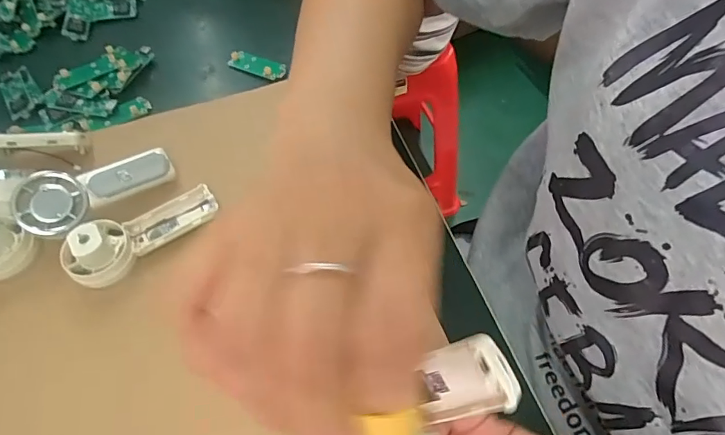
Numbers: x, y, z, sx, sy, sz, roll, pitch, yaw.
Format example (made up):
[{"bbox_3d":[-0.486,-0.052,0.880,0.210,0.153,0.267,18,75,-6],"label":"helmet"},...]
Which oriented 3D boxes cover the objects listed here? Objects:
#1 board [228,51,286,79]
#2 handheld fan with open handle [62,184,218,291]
[{"bbox_3d":[-0.089,-0.129,0.394,0.051,0.006,0.016,22,60,17],"label":"board"},{"bbox_3d":[-0.137,0.005,0.288,0.091,0.022,0.034,-38,62,-20],"label":"handheld fan with open handle"}]

